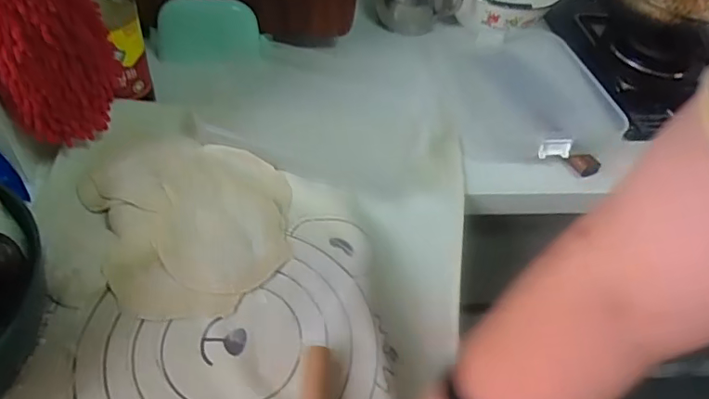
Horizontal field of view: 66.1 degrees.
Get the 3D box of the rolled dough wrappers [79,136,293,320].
[{"bbox_3d":[-0.180,0.010,0.621,0.212,0.028,0.247,-20,54,-23],"label":"rolled dough wrappers"}]

